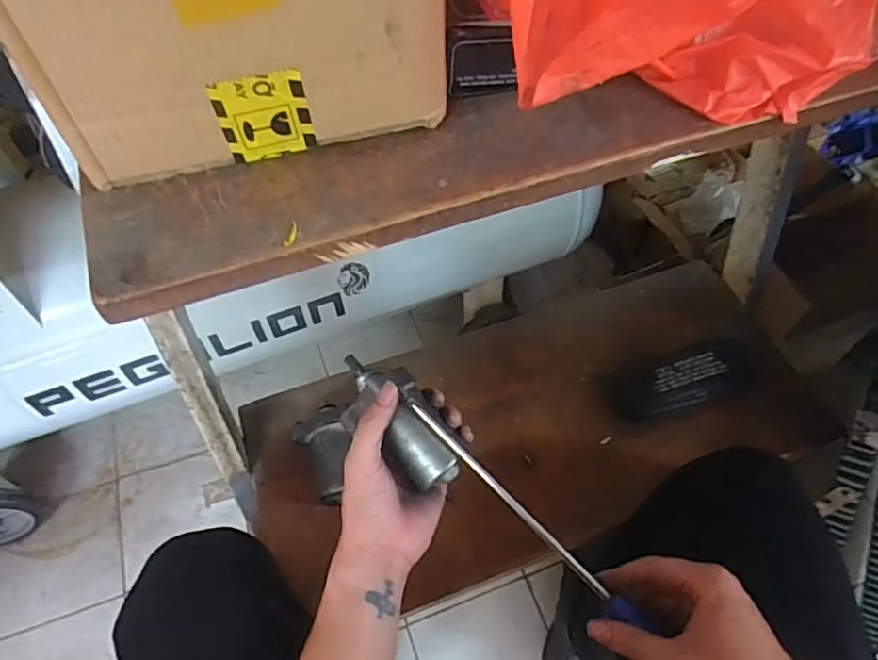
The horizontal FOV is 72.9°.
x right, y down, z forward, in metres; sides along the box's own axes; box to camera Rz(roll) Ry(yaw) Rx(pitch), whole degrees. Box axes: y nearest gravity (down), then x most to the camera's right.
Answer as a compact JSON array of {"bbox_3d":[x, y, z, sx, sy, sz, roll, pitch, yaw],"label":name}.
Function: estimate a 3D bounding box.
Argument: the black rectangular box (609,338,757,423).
[{"bbox_3d":[0.282,0.053,0.681,0.180,0.036,0.072,-14,57,-10],"label":"black rectangular box"}]

